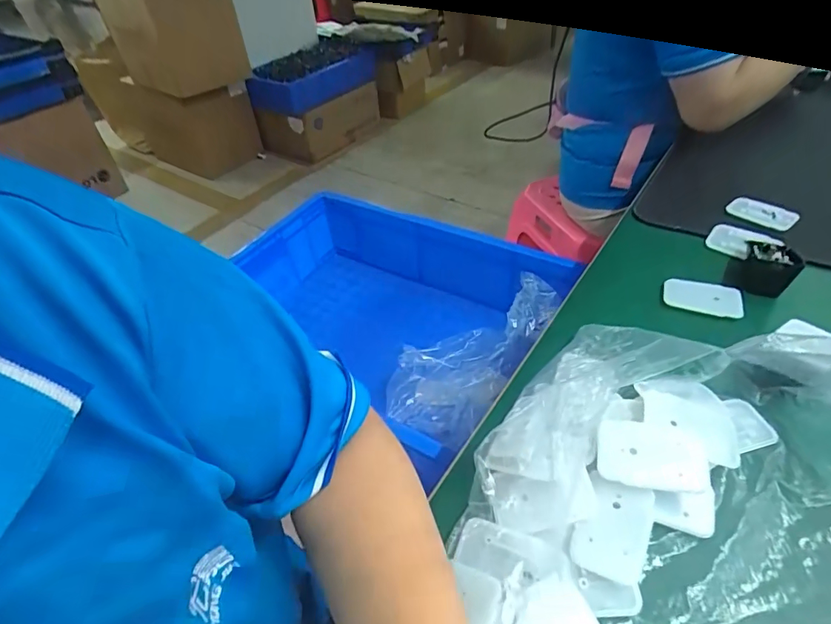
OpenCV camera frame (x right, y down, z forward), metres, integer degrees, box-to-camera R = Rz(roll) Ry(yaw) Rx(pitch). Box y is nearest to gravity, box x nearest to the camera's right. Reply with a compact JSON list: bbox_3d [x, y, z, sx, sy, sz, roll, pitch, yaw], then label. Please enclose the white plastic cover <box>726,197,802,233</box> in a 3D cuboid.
[{"bbox_3d":[0.422,-0.121,0.561,0.050,0.006,0.070,-31,49,-24],"label":"white plastic cover"}]

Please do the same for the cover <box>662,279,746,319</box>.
[{"bbox_3d":[0.288,-0.016,0.462,0.072,0.006,0.038,11,46,16],"label":"cover"}]

